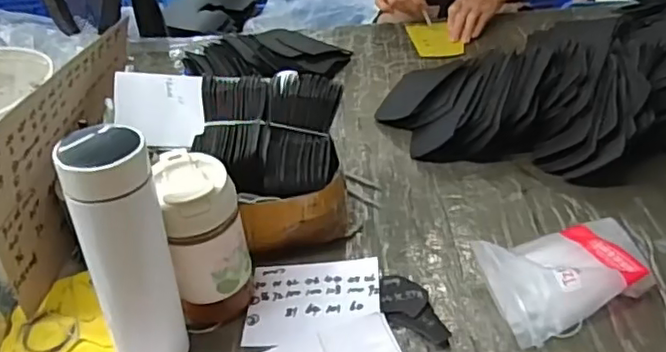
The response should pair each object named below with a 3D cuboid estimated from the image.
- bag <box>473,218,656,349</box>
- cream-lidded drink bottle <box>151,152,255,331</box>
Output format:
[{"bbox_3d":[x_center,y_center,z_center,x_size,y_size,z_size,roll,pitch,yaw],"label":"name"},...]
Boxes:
[{"bbox_3d":[0.227,0.094,0.584,0.158,0.037,0.115,-11,34,-8],"label":"bag"},{"bbox_3d":[-0.119,0.064,0.568,0.072,0.155,0.078,-15,35,-13],"label":"cream-lidded drink bottle"}]

